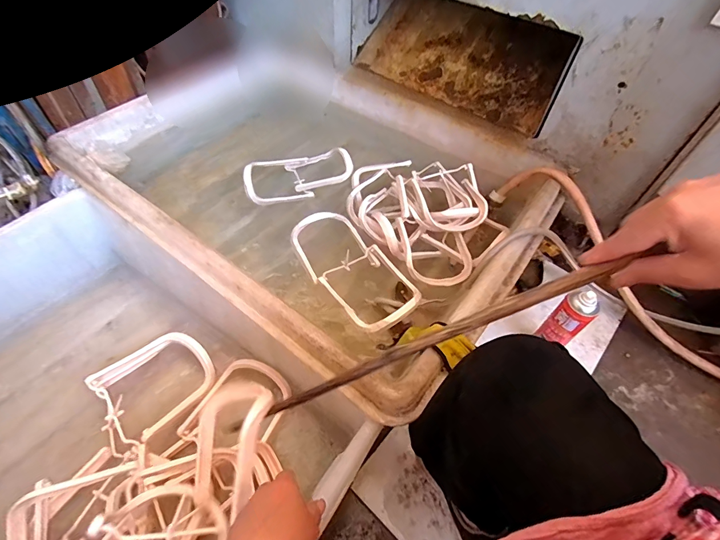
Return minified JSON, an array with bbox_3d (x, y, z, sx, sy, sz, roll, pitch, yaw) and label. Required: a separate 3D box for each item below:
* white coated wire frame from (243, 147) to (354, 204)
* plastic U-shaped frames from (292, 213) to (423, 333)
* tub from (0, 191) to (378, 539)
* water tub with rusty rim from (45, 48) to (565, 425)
[{"bbox_3d":[-0.166,-0.262,1.011,0.300,0.046,0.166,-21,56,-18],"label":"white coated wire frame"},{"bbox_3d":[-0.020,-0.010,0.831,0.172,0.032,0.338,-33,61,-25],"label":"plastic U-shaped frames"},{"bbox_3d":[-0.458,0.252,0.664,0.849,0.309,0.536,31,57,20],"label":"tub"},{"bbox_3d":[-0.117,-0.215,0.972,1.046,0.224,0.789,32,57,20],"label":"water tub with rusty rim"}]

